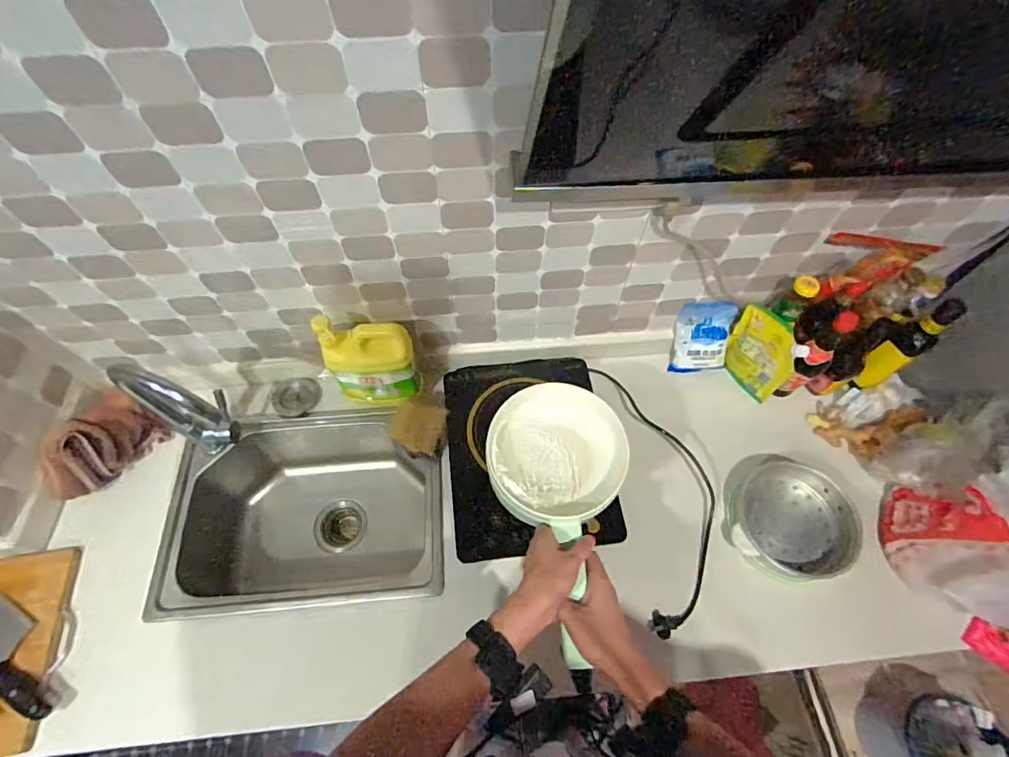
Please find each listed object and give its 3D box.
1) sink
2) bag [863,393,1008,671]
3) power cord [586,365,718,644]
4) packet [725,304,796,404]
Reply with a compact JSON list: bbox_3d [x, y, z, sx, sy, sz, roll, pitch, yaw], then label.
[{"bbox_3d":[-0.346,0.271,0.946,0.461,0.253,0.338,-4,62,-3],"label":"sink"},{"bbox_3d":[0.726,0.212,0.722,0.170,0.218,0.344,11,62,5],"label":"bag"},{"bbox_3d":[0.278,0.181,0.846,0.151,0.046,0.474,-6,62,-4],"label":"power cord"},{"bbox_3d":[0.473,-0.044,0.888,0.030,0.171,0.129,-33,67,-18],"label":"packet"}]

